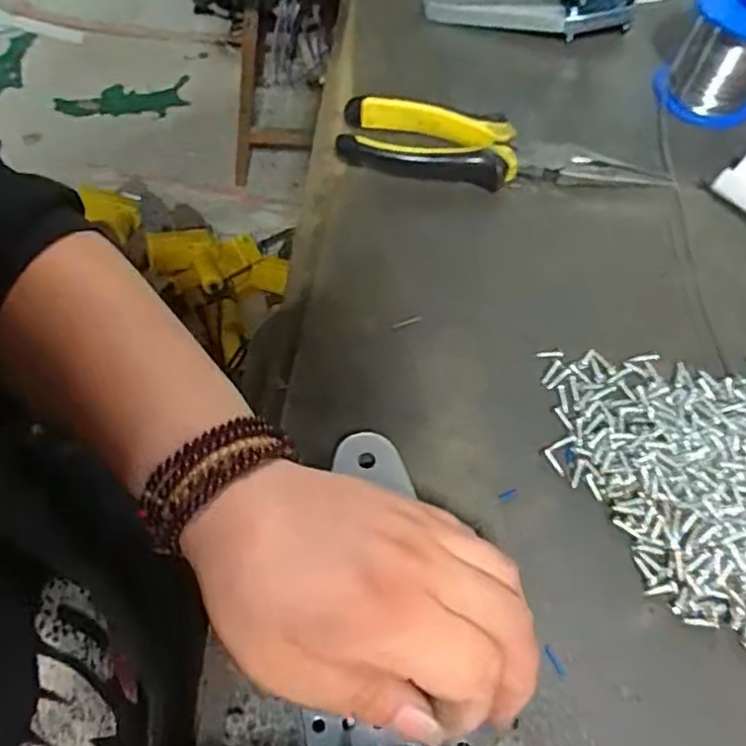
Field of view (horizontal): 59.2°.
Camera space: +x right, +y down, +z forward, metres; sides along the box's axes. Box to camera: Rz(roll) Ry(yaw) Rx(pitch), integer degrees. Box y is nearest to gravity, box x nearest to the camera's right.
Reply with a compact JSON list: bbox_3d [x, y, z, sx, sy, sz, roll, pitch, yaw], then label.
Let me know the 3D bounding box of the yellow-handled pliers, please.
[{"bbox_3d":[0.073,-0.128,0.386,0.185,0.021,0.043,9,63,5],"label":"yellow-handled pliers"}]

